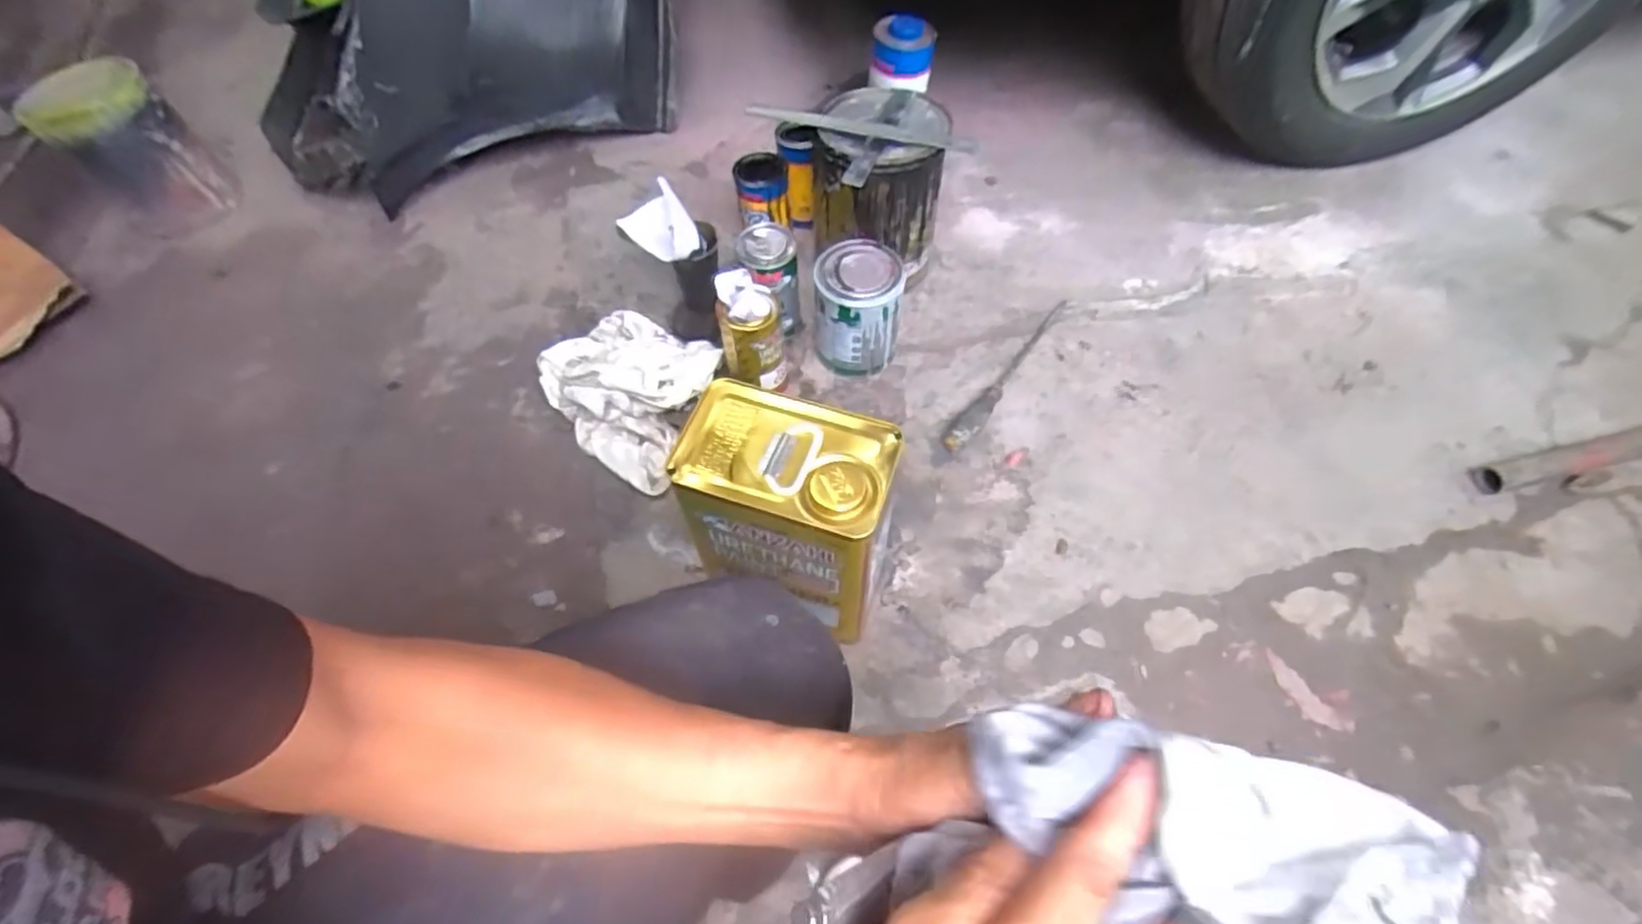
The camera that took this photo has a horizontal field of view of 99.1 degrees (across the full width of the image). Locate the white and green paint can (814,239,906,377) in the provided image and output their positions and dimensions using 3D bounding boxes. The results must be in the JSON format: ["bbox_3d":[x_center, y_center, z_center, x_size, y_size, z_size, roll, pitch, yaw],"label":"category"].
[{"bbox_3d":[0.047,-0.186,0.864,0.097,0.139,0.102,-1,59,1],"label":"white and green paint can"}]

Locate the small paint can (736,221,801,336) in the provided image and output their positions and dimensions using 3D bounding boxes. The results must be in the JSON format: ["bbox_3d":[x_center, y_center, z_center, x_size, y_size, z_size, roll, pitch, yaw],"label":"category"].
[{"bbox_3d":[-0.062,-0.225,0.886,0.071,0.129,0.082,-26,62,-13],"label":"small paint can"}]

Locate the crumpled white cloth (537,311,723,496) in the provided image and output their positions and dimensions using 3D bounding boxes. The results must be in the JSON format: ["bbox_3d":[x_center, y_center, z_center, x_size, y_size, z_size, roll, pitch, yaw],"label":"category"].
[{"bbox_3d":[-0.232,-0.093,0.866,0.255,0.057,0.190,35,66,20],"label":"crumpled white cloth"}]

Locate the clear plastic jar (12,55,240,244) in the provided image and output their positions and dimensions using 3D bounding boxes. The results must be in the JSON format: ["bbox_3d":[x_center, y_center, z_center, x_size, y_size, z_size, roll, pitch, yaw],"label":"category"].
[{"bbox_3d":[-1.052,-0.478,1.075,0.159,0.195,0.164,39,67,22],"label":"clear plastic jar"}]

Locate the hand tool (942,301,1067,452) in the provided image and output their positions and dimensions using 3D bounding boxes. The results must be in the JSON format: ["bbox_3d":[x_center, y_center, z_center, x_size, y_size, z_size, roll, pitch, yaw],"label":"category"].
[{"bbox_3d":[0.243,-0.116,0.882,0.028,0.024,0.295,34,66,20],"label":"hand tool"}]

